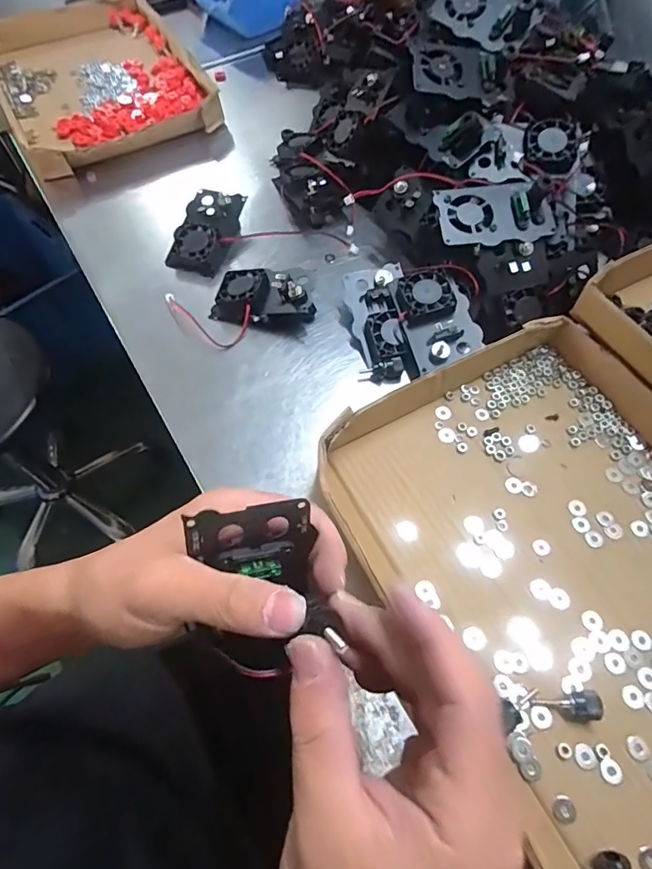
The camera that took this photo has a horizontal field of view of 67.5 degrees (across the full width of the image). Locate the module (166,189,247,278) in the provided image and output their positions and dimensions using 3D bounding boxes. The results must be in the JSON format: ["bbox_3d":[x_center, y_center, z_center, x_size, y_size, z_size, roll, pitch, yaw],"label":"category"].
[{"bbox_3d":[-0.114,-0.198,0.472,0.056,0.026,0.085,14,63,10],"label":"module"}]

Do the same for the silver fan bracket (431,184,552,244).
[{"bbox_3d":[0.137,-0.181,0.398,0.089,0.009,0.054,-9,78,0],"label":"silver fan bracket"}]

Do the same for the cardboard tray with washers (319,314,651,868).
[{"bbox_3d":[0.170,0.077,0.310,0.267,0.036,0.323,-26,64,-11],"label":"cardboard tray with washers"}]

